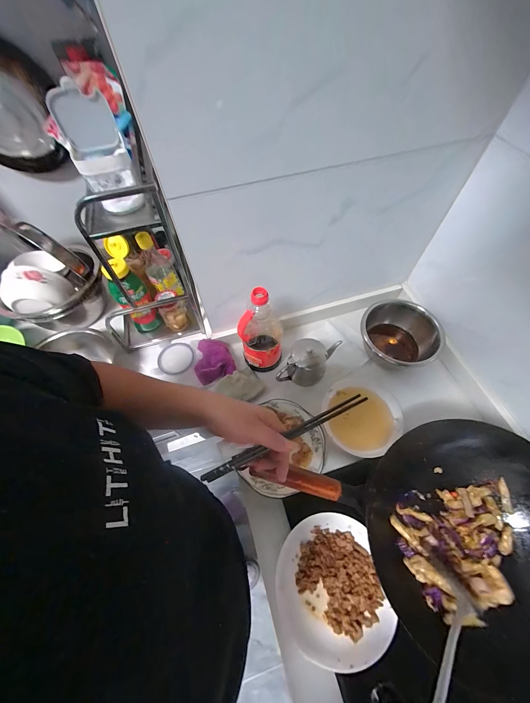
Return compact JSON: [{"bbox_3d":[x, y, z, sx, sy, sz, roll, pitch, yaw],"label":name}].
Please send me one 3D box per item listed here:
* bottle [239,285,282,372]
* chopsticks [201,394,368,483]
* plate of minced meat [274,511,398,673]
[{"bbox_3d":[-0.010,-0.052,0.618,0.090,0.257,0.101,-2,60,1],"label":"bottle"},{"bbox_3d":[0.027,0.117,0.359,0.240,0.017,0.014,-26,62,-3],"label":"chopsticks"},{"bbox_3d":[0.112,0.405,0.463,0.177,0.030,0.197,-12,60,-5],"label":"plate of minced meat"}]

